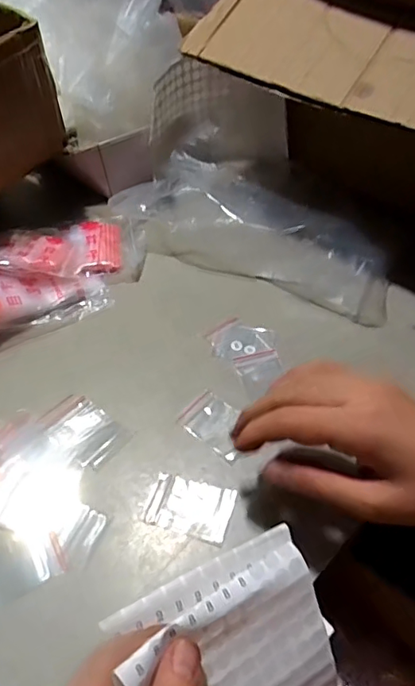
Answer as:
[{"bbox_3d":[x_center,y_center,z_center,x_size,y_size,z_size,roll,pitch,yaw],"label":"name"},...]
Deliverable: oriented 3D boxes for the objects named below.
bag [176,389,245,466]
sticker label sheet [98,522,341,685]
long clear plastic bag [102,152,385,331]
[{"bbox_3d":[0.009,0.066,0.417,0.060,0.005,0.039,36,59,27],"label":"bag"},{"bbox_3d":[0.016,0.188,0.290,0.130,0.030,0.124,-14,86,-40],"label":"sticker label sheet"},{"bbox_3d":[0.049,-0.114,0.535,0.292,0.055,0.107,26,55,21],"label":"long clear plastic bag"}]

